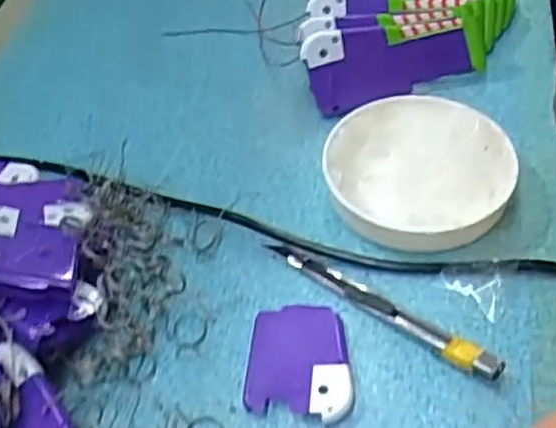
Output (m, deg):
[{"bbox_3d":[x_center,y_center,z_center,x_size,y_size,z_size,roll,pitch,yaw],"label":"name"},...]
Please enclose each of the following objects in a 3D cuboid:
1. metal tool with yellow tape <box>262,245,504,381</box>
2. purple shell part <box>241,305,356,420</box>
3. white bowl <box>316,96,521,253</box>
[{"bbox_3d":[0.051,0.045,0.365,0.138,0.011,0.014,29,58,25],"label":"metal tool with yellow tape"},{"bbox_3d":[0.012,0.072,0.352,0.051,0.009,0.060,3,51,7],"label":"purple shell part"},{"bbox_3d":[0.081,-0.023,0.411,0.103,0.028,0.102,-2,50,3],"label":"white bowl"}]

